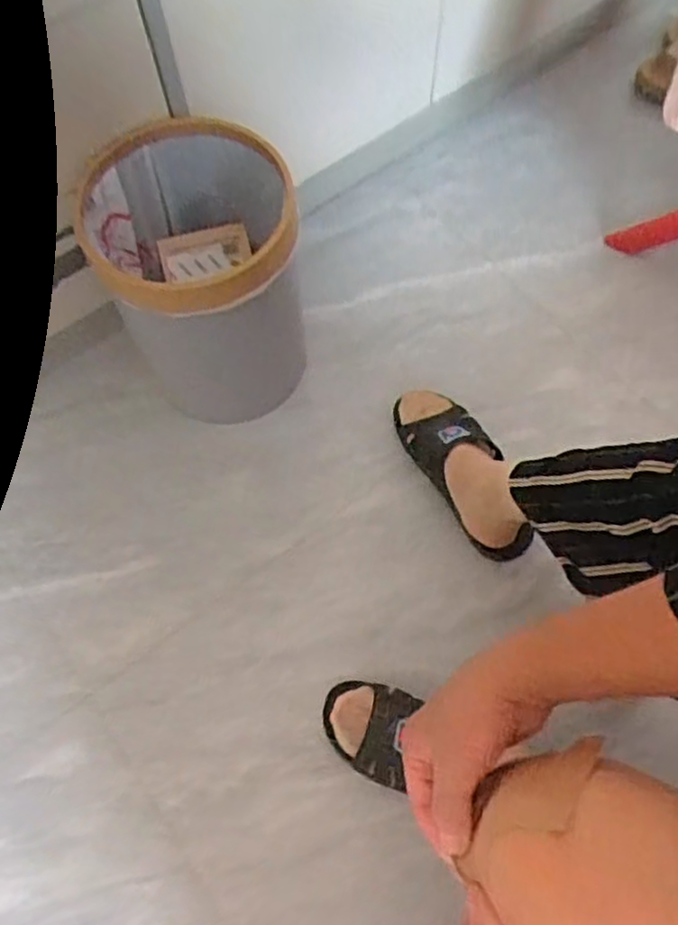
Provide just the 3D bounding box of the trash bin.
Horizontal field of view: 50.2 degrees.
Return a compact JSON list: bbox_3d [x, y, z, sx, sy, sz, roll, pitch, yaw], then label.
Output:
[{"bbox_3d":[-0.164,-0.223,0.883,0.219,0.295,0.232,0,67,0],"label":"trash bin"}]

